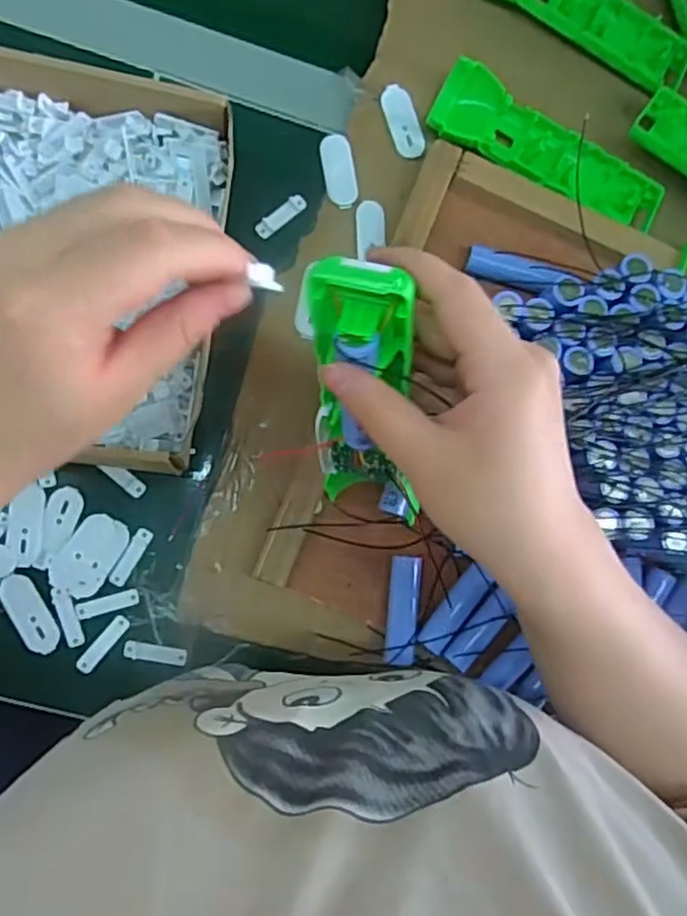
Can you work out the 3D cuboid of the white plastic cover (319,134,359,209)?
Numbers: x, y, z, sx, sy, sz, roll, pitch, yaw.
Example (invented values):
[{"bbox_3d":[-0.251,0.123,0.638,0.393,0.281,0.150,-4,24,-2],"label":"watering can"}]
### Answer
[{"bbox_3d":[-0.002,-0.188,0.454,0.021,0.006,0.051,-9,86,-8],"label":"white plastic cover"}]

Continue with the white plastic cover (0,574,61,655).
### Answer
[{"bbox_3d":[-0.188,0.093,0.415,0.021,0.006,0.050,-27,89,-9],"label":"white plastic cover"}]

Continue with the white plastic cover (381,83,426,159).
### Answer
[{"bbox_3d":[0.040,-0.224,0.461,0.020,0.004,0.050,-19,88,-8],"label":"white plastic cover"}]

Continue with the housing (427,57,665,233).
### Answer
[{"bbox_3d":[0.140,-0.207,0.464,0.164,0.020,0.056,22,83,-5],"label":"housing"}]

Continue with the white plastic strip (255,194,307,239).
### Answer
[{"bbox_3d":[-0.040,-0.157,0.450,0.039,0.004,0.011,-40,91,-9],"label":"white plastic strip"}]

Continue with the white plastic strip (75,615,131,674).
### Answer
[{"bbox_3d":[-0.144,0.112,0.416,0.010,0.004,0.039,42,72,-9],"label":"white plastic strip"}]

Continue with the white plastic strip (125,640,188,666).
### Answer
[{"bbox_3d":[-0.115,0.120,0.423,0.037,0.004,0.010,12,70,-10],"label":"white plastic strip"}]

